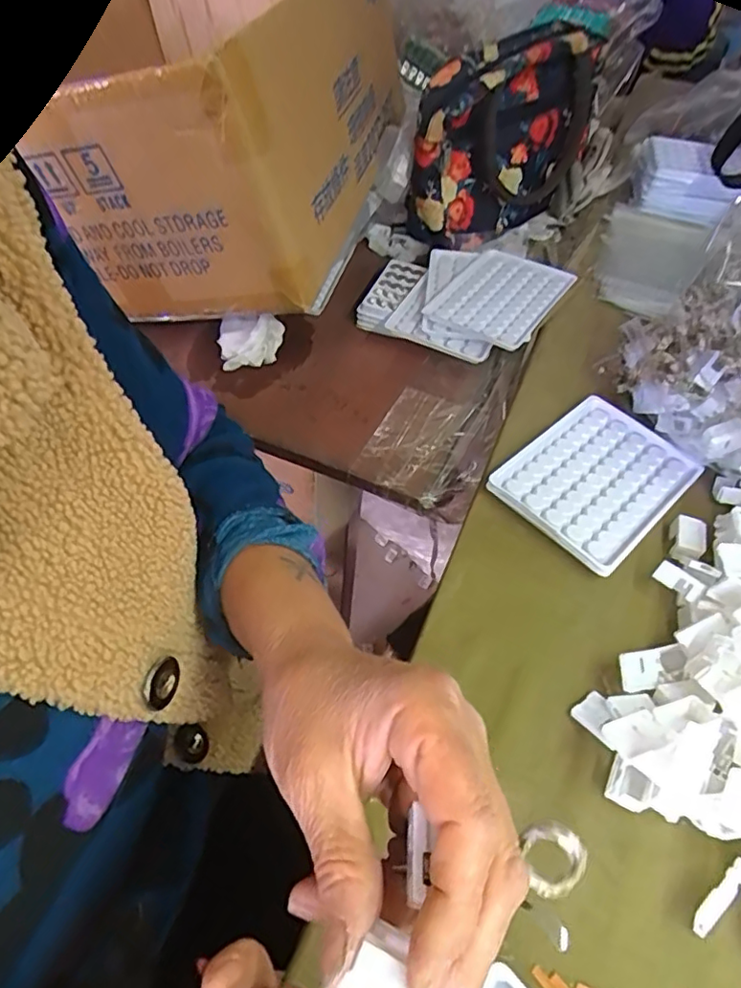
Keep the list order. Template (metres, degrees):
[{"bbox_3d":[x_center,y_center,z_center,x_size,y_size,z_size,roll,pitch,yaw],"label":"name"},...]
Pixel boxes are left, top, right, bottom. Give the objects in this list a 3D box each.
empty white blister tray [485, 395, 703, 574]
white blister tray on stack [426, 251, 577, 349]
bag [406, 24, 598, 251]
[{"bbox_3d":[0.152,-0.012,0.397,0.126,0.012,0.092,-37,63,-27],"label":"empty white blister tray"},{"bbox_3d":[0.114,-0.178,0.530,0.094,0.015,0.126,31,57,19],"label":"white blister tray on stack"},{"bbox_3d":[0.141,-0.362,0.592,0.099,0.139,0.245,30,56,18],"label":"bag"}]

